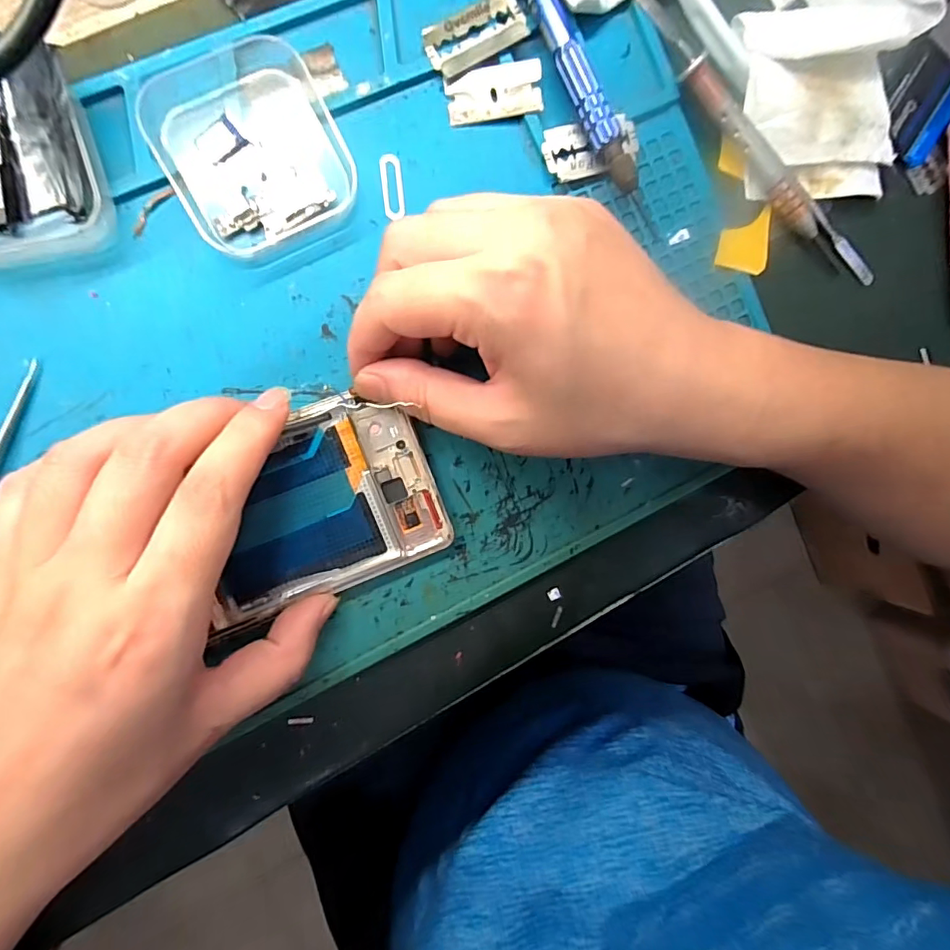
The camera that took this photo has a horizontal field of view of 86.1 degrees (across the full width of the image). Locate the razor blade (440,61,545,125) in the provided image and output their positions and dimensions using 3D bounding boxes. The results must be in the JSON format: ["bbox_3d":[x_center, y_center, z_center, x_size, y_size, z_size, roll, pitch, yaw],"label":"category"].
[{"bbox_3d":[0.008,-0.159,0.211,0.039,0.004,0.020,-10,98,1],"label":"razor blade"}]

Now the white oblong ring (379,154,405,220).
[{"bbox_3d":[-0.034,-0.118,0.209,0.009,0.004,0.025,-8,95,-9],"label":"white oblong ring"}]

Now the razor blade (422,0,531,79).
[{"bbox_3d":[0.000,-0.179,0.207,0.042,0.004,0.020,-28,93,-2],"label":"razor blade"}]

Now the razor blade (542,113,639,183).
[{"bbox_3d":[0.050,-0.140,0.216,0.042,0.006,0.021,-19,102,-8],"label":"razor blade"}]

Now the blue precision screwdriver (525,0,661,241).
[{"bbox_3d":[0.048,-0.157,0.211,0.020,0.015,0.118,-33,98,-6],"label":"blue precision screwdriver"}]

